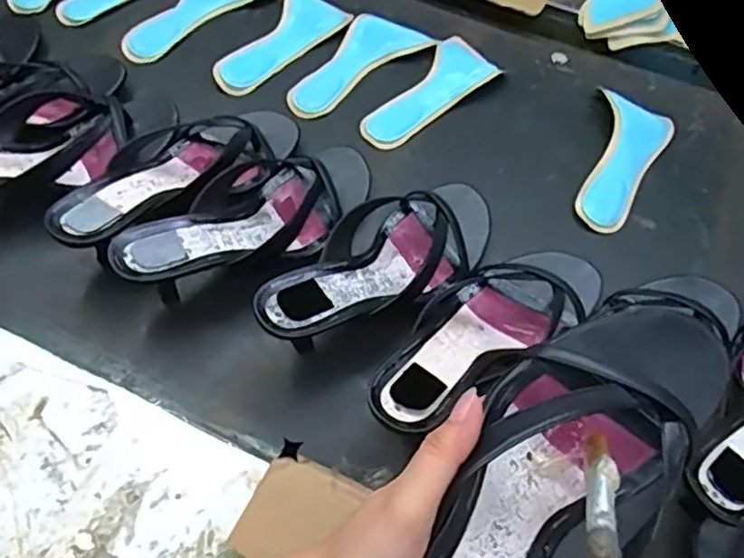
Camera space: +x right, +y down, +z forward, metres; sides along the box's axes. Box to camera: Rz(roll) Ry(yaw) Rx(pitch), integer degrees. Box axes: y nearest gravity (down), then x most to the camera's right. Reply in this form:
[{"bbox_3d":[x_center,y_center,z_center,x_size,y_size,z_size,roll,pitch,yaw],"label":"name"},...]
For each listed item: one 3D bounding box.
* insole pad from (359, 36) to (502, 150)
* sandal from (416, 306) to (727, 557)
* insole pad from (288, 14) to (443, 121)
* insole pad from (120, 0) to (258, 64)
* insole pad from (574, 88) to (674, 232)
[{"bbox_3d":[0.055,-0.205,0.736,0.188,0.011,0.078,-37,66,-20],"label":"insole pad"},{"bbox_3d":[0.085,0.102,0.322,0.091,0.084,0.258,38,63,23],"label":"sandal"},{"bbox_3d":[-0.027,-0.250,0.769,0.208,0.009,0.091,-39,66,-23],"label":"insole pad"},{"bbox_3d":[-0.217,-0.324,0.802,0.084,0.008,0.203,36,63,20],"label":"insole pad"},{"bbox_3d":[0.260,-0.117,0.686,0.076,0.029,0.179,18,58,10],"label":"insole pad"}]

